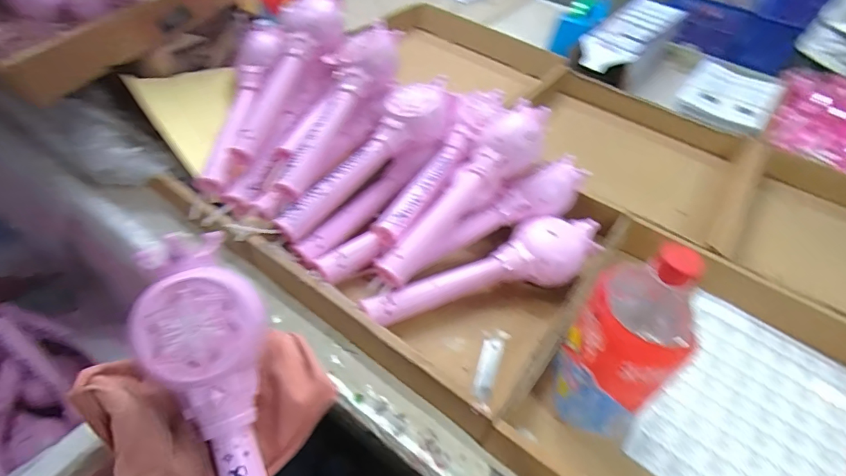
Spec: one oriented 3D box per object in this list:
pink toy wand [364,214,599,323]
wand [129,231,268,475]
[{"bbox_3d":[0.078,0.035,0.546,0.308,0.053,0.081,-15,50,-19],"label":"pink toy wand"},{"bbox_3d":[-0.124,0.146,0.304,0.074,0.030,0.301,-15,86,-19],"label":"wand"}]

